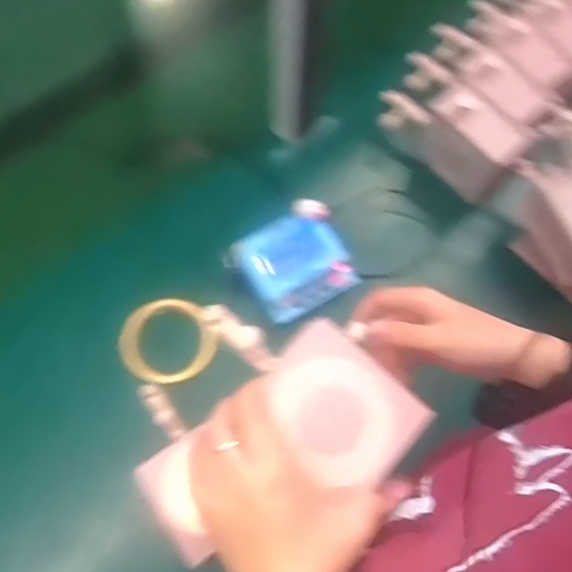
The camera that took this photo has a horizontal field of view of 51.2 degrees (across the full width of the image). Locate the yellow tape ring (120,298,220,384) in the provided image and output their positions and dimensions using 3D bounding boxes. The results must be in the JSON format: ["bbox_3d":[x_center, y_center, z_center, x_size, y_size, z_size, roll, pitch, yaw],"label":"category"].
[{"bbox_3d":[-0.124,0.058,0.640,0.098,0.022,0.093,0,68,-1],"label":"yellow tape ring"}]

